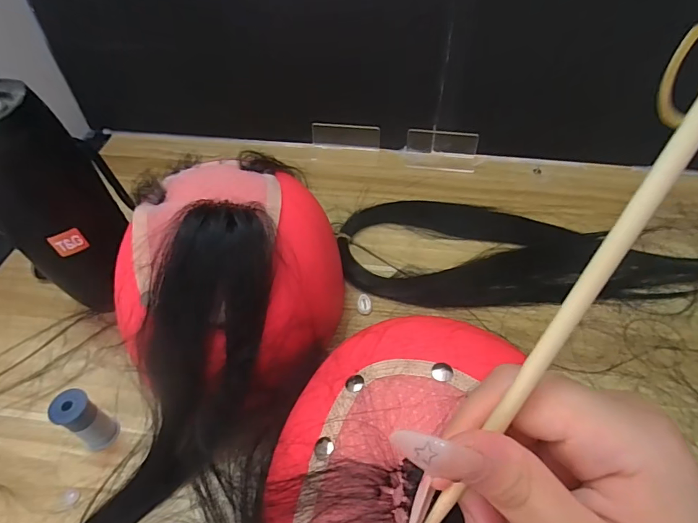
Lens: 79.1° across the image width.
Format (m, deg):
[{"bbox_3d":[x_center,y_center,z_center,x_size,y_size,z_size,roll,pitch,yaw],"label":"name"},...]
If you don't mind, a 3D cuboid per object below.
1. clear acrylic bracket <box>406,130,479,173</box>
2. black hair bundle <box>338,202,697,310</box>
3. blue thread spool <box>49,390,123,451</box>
[{"bbox_3d":[0.106,-0.130,0.480,0.079,0.029,0.031,8,50,8],"label":"clear acrylic bracket"},{"bbox_3d":[0.168,-0.013,0.400,0.345,0.012,0.127,-1,49,0],"label":"black hair bundle"},{"bbox_3d":[-0.173,0.104,0.277,0.020,0.049,0.021,0,49,1],"label":"blue thread spool"}]

